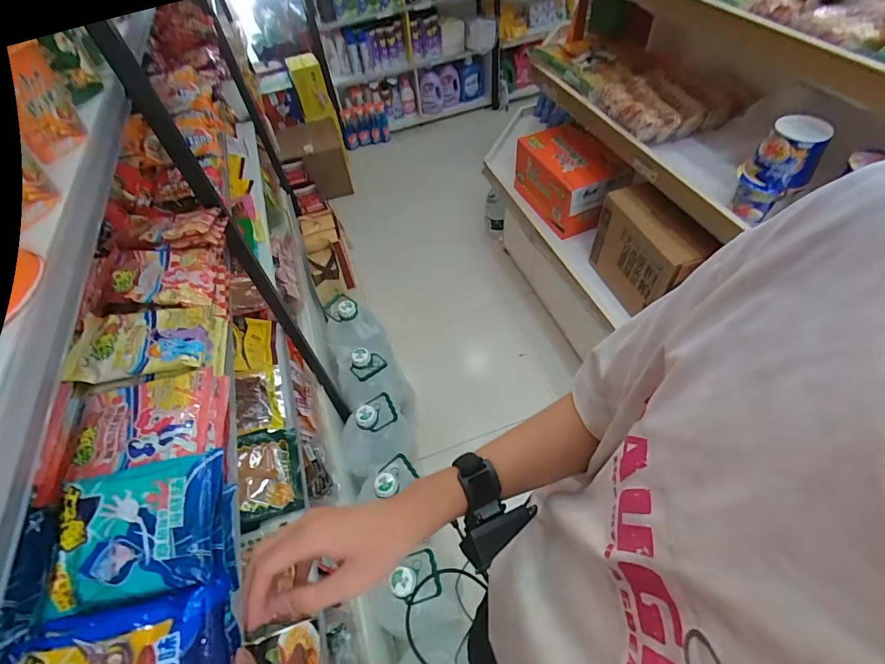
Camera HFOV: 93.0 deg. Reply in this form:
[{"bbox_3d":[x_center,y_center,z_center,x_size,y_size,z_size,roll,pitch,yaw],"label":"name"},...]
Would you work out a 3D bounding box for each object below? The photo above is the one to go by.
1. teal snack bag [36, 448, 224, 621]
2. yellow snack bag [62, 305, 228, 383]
[{"bbox_3d":[-0.310,0.199,0.427,0.158,0.037,0.123,-11,53,-3],"label":"teal snack bag"},{"bbox_3d":[-0.416,0.020,0.601,0.177,0.074,0.129,-14,53,-4],"label":"yellow snack bag"}]

